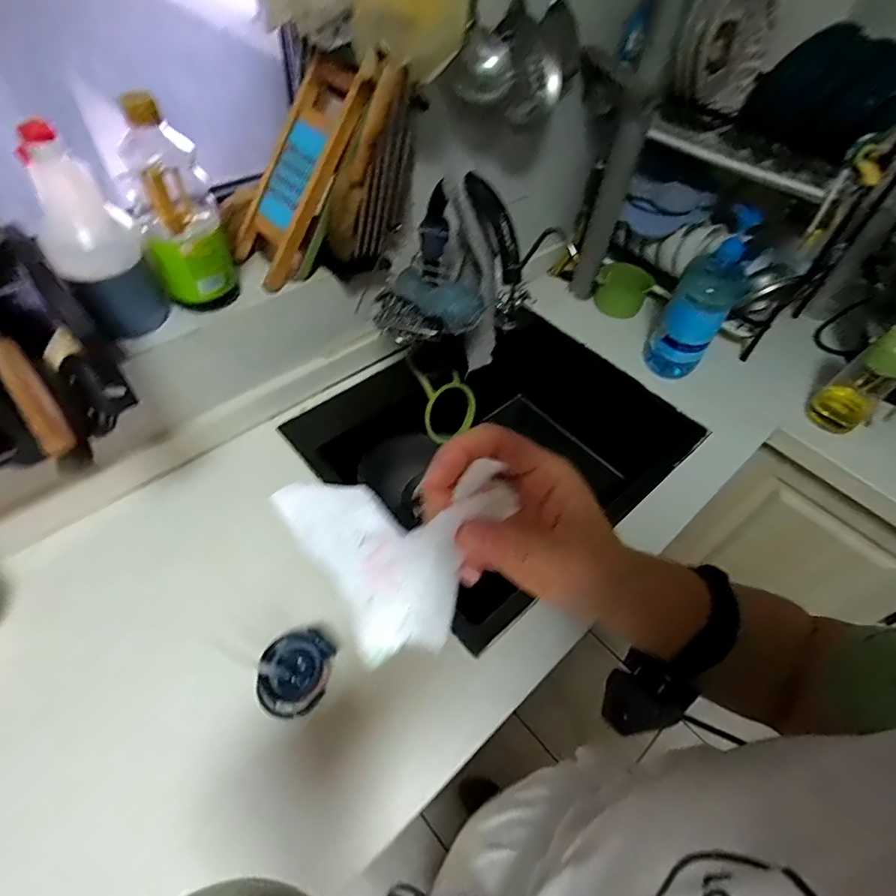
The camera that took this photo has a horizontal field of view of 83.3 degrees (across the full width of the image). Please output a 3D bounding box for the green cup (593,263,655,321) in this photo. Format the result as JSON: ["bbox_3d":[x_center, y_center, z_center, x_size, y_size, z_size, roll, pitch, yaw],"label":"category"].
[{"bbox_3d":[0.341,-0.310,0.980,0.099,0.094,0.077,29,56,16],"label":"green cup"}]

